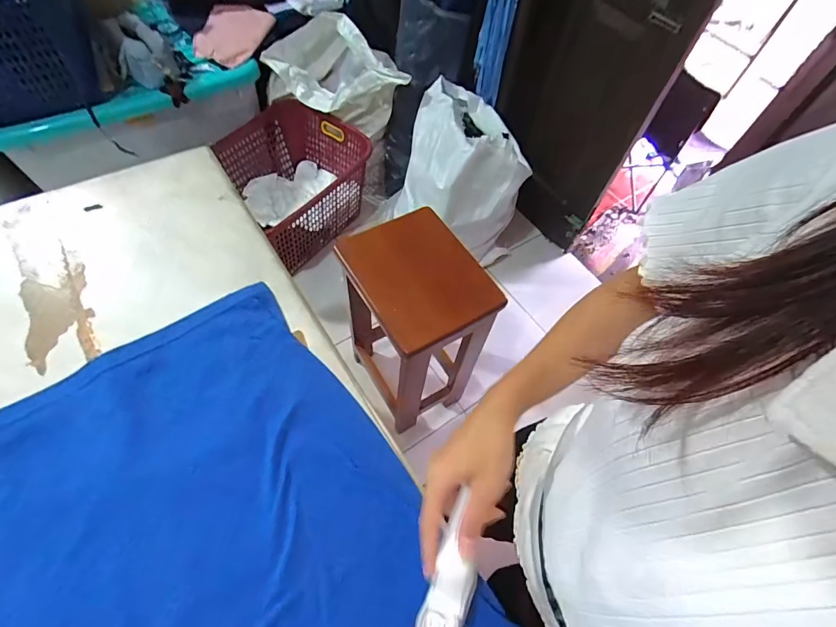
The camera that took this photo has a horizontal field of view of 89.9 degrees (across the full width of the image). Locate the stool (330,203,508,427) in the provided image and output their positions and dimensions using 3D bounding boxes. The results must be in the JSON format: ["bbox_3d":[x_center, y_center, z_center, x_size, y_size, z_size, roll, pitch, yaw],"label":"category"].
[{"bbox_3d":[-0.017,0.022,1.011,0.231,0.472,0.303,-25,64,-18],"label":"stool"}]

